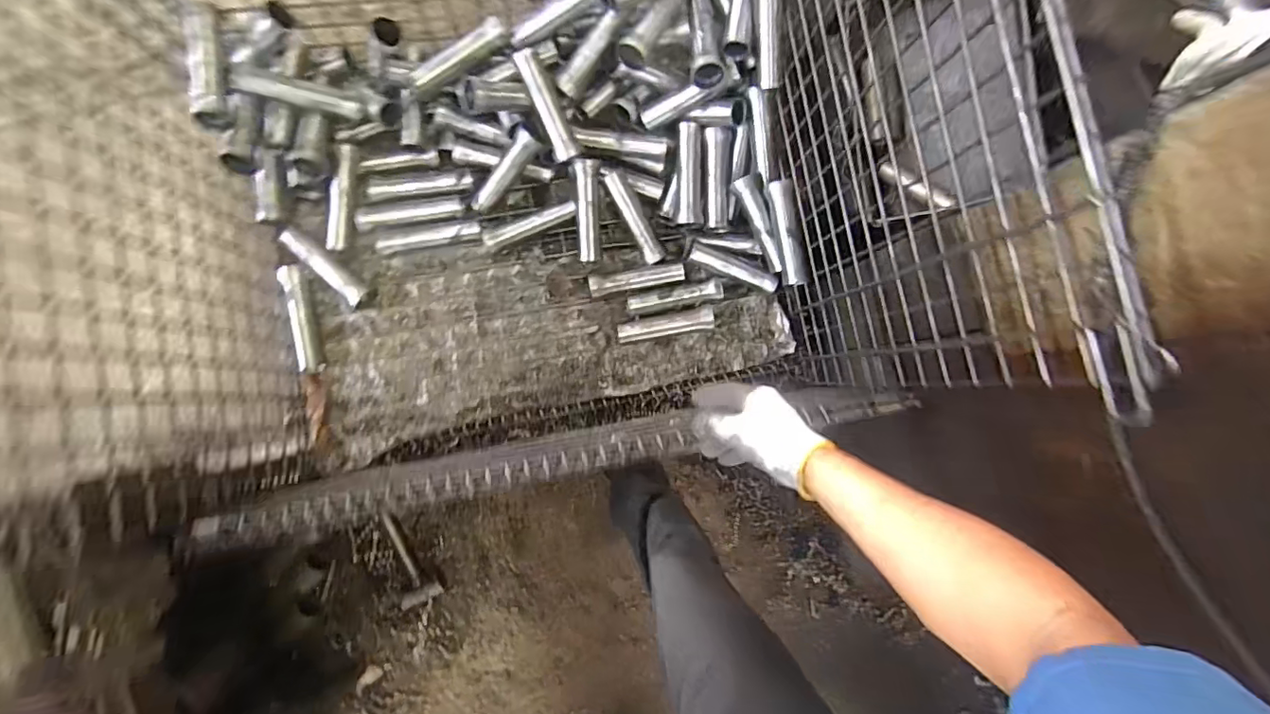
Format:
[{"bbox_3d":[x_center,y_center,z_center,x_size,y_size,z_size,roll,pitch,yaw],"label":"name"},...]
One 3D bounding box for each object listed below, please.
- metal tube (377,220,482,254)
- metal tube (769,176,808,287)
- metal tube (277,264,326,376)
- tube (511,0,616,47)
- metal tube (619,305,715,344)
[{"bbox_3d":[-0.393,-0.230,1.064,0.194,0.029,0.036,-10,88,-6],"label":"metal tube"},{"bbox_3d":[0.282,-0.230,1.022,0.034,0.040,0.191,-9,88,-6],"label":"metal tube"},{"bbox_3d":[-0.618,-0.070,1.019,0.036,0.034,0.198,-11,88,-6],"label":"metal tube"},{"bbox_3d":[-0.125,-0.581,0.939,0.184,0.049,0.050,-22,89,17],"label":"tube"},{"bbox_3d":[0.060,-0.062,1.086,0.185,0.053,0.043,-9,88,-6],"label":"metal tube"}]

